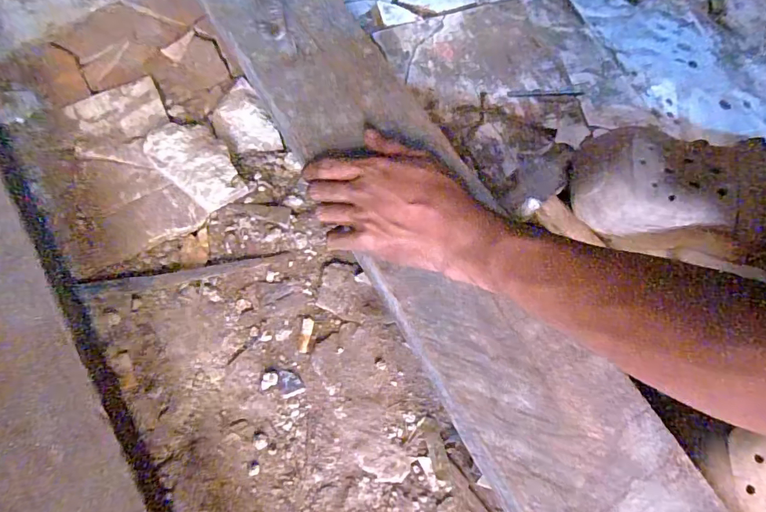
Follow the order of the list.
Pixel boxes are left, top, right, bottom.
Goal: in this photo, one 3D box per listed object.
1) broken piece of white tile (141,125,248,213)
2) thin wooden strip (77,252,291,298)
[{"bbox_3d":[-0.190,-0.092,0.457,0.065,0.032,0.101,-35,74,-15],"label":"broken piece of white tile"},{"bbox_3d":[-0.186,0.017,0.424,0.191,0.004,0.016,-9,69,-6],"label":"thin wooden strip"}]

